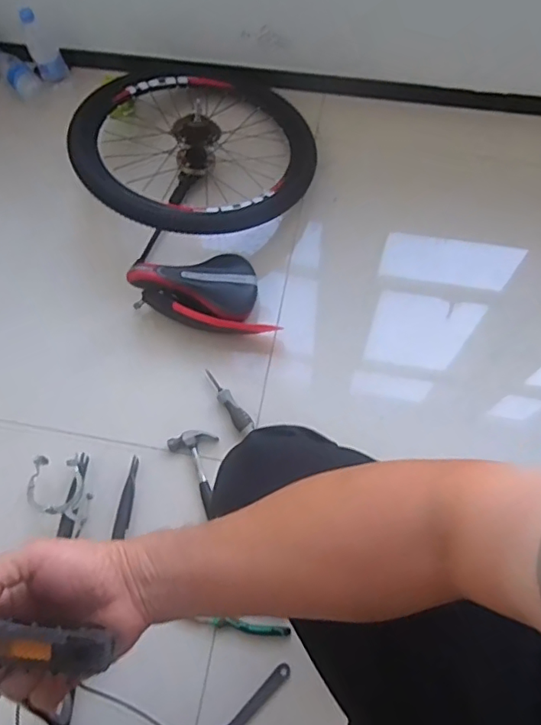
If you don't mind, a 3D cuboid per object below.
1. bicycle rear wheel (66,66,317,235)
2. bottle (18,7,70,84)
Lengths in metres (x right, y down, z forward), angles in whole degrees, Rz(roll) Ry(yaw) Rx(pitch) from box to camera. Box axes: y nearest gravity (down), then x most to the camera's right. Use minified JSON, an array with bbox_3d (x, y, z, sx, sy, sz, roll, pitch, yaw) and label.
[{"bbox_3d":[-0.164,-0.513,1.203,0.507,0.135,0.531,-1,69,2],"label":"bicycle rear wheel"},{"bbox_3d":[-0.533,-0.743,1.278,0.072,0.160,0.073,-29,70,-9],"label":"bottle"}]

